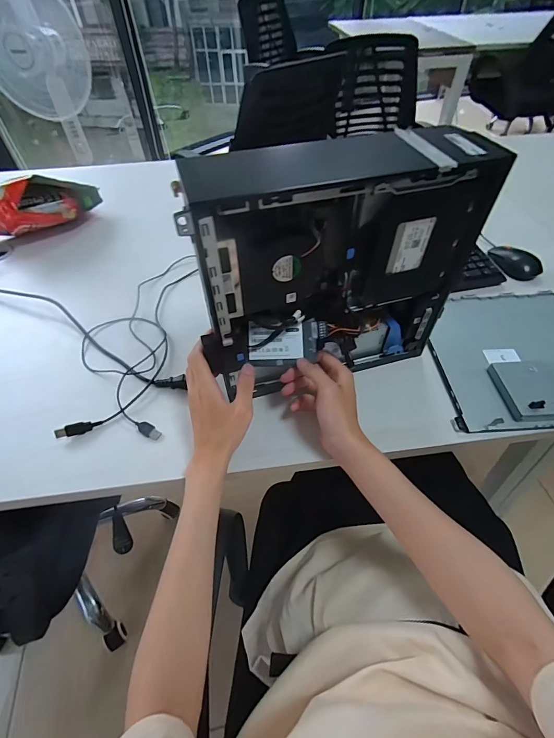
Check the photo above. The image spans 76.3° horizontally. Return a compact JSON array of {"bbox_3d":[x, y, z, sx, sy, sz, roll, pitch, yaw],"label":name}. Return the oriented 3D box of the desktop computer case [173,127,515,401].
[{"bbox_3d":[0.070,-0.113,0.421,0.321,0.294,0.089,-13,48,-12],"label":"desktop computer case"}]

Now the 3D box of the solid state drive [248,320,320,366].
[{"bbox_3d":[0.008,-0.034,0.463,0.091,0.005,0.057,-1,86,-2],"label":"solid state drive"}]

